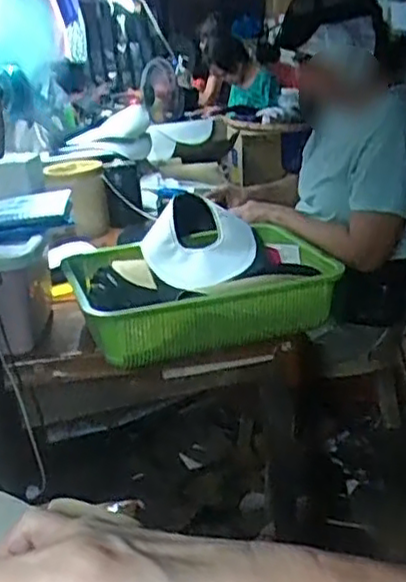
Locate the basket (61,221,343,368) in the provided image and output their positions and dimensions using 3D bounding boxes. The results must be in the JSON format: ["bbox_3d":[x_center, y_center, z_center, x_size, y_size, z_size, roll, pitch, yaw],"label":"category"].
[{"bbox_3d":[-0.002,0.008,1.130,0.402,0.110,0.303,-10,22,-9],"label":"basket"}]

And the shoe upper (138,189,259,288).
[{"bbox_3d":[0.002,-0.082,1.216,0.208,0.058,0.208,-6,54,8],"label":"shoe upper"}]

